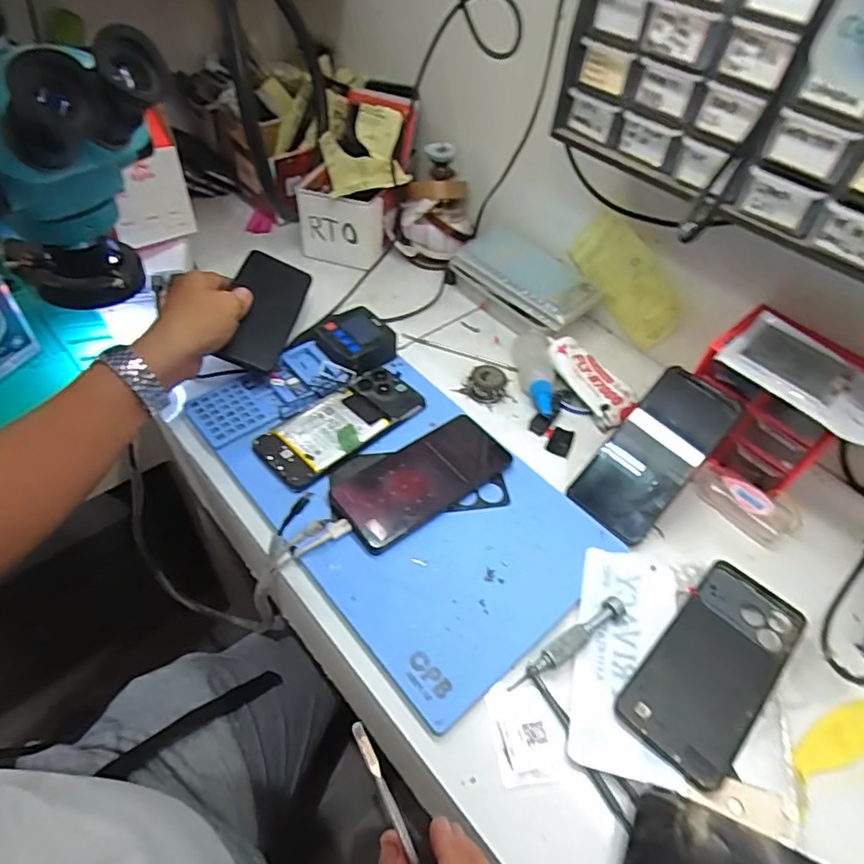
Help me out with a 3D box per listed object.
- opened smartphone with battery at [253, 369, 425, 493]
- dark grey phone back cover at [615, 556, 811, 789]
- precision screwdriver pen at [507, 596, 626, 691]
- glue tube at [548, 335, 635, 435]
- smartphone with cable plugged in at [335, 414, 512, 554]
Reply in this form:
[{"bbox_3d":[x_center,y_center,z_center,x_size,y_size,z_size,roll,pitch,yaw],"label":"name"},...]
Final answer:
[{"bbox_3d":[-0.086,-0.011,0.536,0.072,0.014,0.162,38,56,24],"label":"opened smartphone with battery"},{"bbox_3d":[0.210,0.172,0.413,0.075,0.013,0.168,39,56,24],"label":"dark grey phone back cover"},{"bbox_3d":[0.102,0.156,0.412,0.108,0.011,0.015,-26,57,-25],"label":"precision screwdriver pen"},{"bbox_3d":[0.172,-0.056,0.602,0.050,0.023,0.118,-17,54,-20],"label":"glue tube"},{"bbox_3d":[-0.008,0.040,0.504,0.159,0.008,0.076,-31,59,-28],"label":"smartphone with cable plugged in"}]

